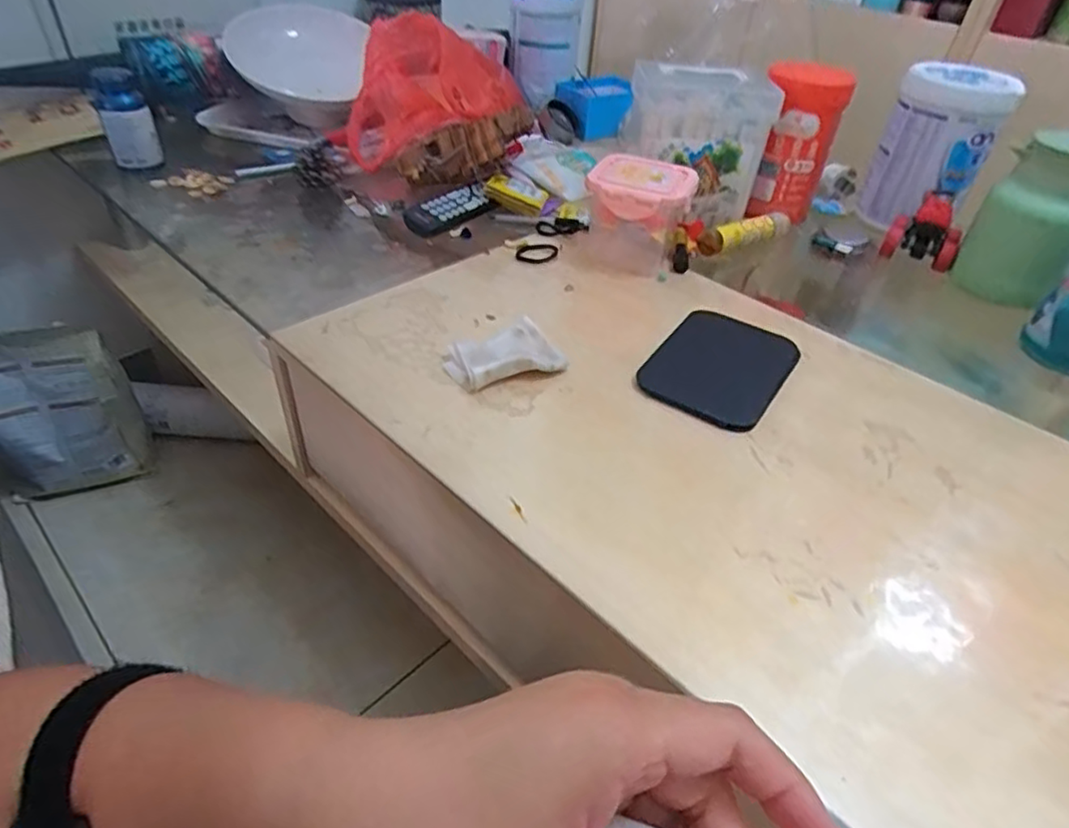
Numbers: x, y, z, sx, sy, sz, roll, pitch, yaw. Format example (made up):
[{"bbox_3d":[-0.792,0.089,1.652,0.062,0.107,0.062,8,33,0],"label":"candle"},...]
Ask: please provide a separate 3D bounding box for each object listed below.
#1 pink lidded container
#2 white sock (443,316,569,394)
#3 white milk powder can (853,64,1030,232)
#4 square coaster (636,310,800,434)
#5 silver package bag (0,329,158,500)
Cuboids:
[{"bbox_3d":[0.114,-0.225,0.718,0.118,0.099,0.128,9,42,6],"label":"pink lidded container"},{"bbox_3d":[-0.027,-0.053,0.565,0.098,0.023,0.060,-16,45,-21],"label":"white sock"},{"bbox_3d":[0.516,-0.342,0.821,0.122,0.176,0.102,26,46,22],"label":"white milk powder can"},{"bbox_3d":[0.172,-0.047,0.582,0.110,0.005,0.156,27,46,23],"label":"square coaster"},{"bbox_3d":[-0.732,0.006,0.969,0.226,0.263,0.069,-12,44,-18],"label":"silver package bag"}]

